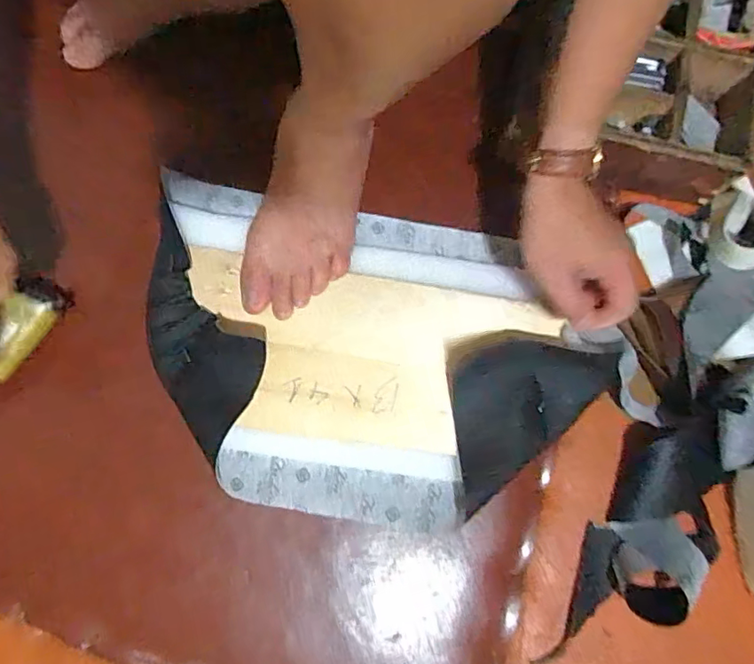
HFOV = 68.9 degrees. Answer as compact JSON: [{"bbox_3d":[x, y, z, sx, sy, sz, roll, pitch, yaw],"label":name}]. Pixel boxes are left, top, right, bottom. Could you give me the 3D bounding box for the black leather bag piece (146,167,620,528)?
[{"bbox_3d":[-0.013,0.022,0.512,0.420,0.036,0.288,11,80,1],"label":"black leather bag piece"}]

